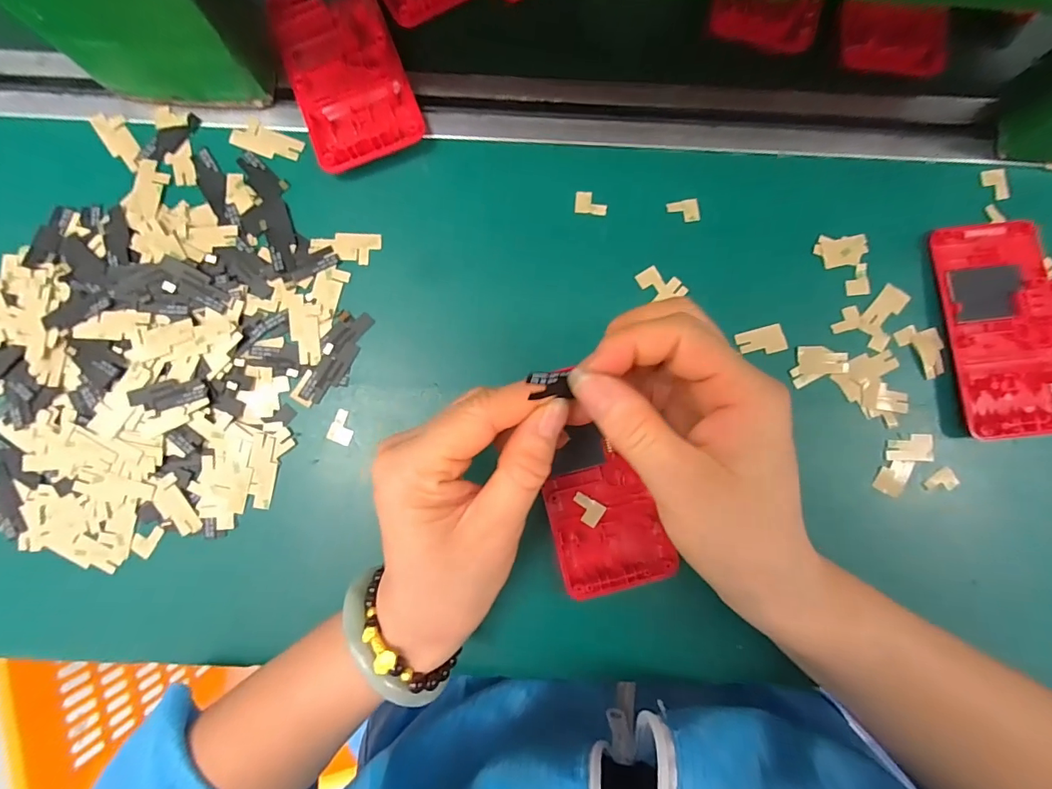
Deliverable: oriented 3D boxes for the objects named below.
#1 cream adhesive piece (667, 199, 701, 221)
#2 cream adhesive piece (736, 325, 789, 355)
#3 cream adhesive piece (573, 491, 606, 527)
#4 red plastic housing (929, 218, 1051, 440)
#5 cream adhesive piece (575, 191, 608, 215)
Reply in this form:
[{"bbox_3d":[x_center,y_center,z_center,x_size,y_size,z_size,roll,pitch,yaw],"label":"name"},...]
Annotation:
[{"bbox_3d":[0.092,-0.108,0.270,0.019,0.004,0.013,-8,87,-1],"label":"cream adhesive piece"},{"bbox_3d":[0.136,-0.031,0.266,0.027,0.004,0.016,-15,87,-2],"label":"cream adhesive piece"},{"bbox_3d":[0.033,0.063,0.253,0.018,0.004,0.013,31,87,1],"label":"cream adhesive piece"},{"bbox_3d":[0.272,-0.038,0.262,0.063,0.013,0.122,-9,87,-1],"label":"red plastic housing"},{"bbox_3d":[0.038,-0.112,0.270,0.018,0.004,0.013,6,87,-1],"label":"cream adhesive piece"}]

